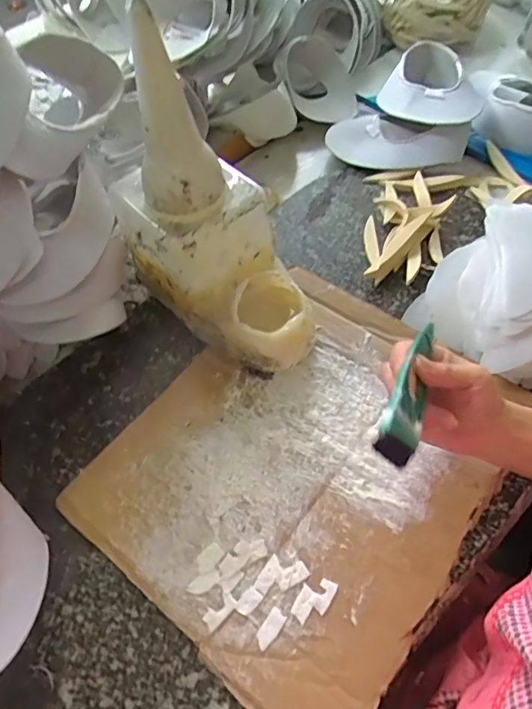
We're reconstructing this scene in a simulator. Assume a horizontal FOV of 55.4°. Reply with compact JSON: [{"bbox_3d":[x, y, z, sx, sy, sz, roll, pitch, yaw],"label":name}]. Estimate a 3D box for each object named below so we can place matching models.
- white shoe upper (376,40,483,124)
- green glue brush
[{"bbox_3d":[0.211,-0.343,0.671,0.118,0.062,0.102,-9,59,-2],"label":"white shoe upper"},{"bbox_3d":[0.098,0.025,0.341,0.012,0.041,0.125,-7,35,39],"label":"green glue brush"}]

